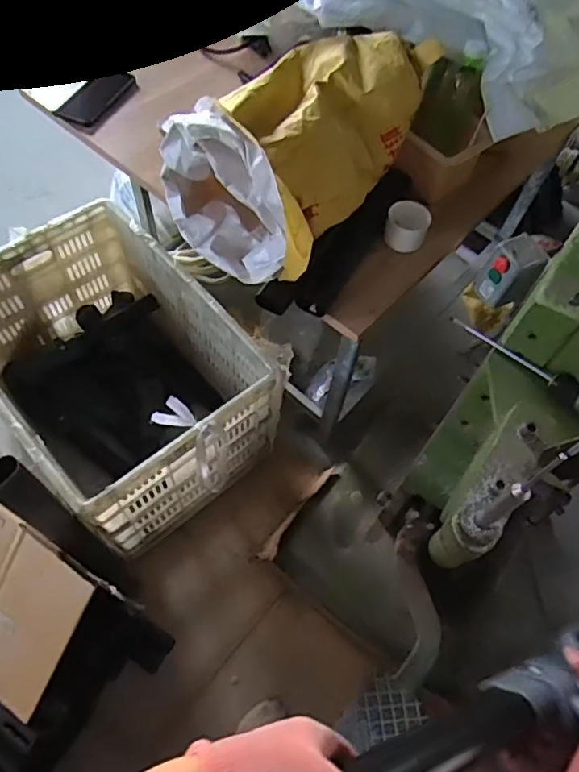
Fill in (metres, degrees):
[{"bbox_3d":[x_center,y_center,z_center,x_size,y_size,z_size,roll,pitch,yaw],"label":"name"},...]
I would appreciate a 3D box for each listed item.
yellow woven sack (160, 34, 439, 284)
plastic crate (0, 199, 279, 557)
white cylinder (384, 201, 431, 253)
[{"bbox_3d":[0.010,-0.337,0.763,0.222,0.186,0.339,32,63,13],"label":"yellow woven sack"},{"bbox_3d":[-0.417,-0.023,1.316,0.469,0.412,0.685,-35,69,-21],"label":"plastic crate"},{"bbox_3d":[0.183,-0.250,0.850,0.065,0.053,0.052,19,61,7],"label":"white cylinder"}]

